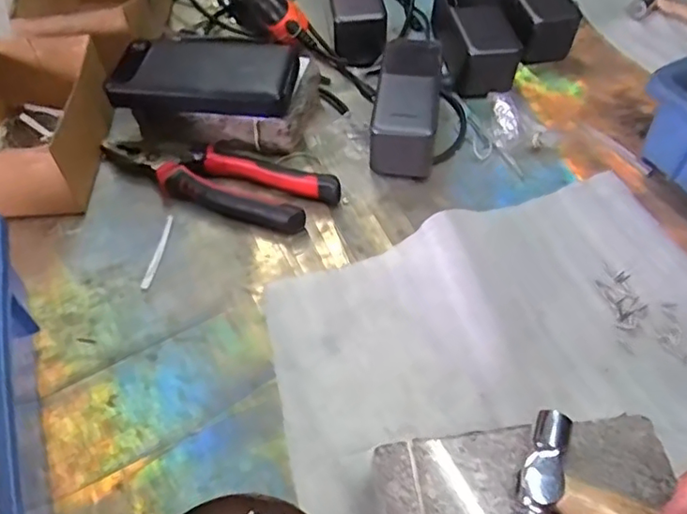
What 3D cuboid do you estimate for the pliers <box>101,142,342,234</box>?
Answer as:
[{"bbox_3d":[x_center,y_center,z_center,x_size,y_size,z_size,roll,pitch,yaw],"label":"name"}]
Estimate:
[{"bbox_3d":[-0.104,-0.069,0.497,0.203,0.028,0.071,17,56,13],"label":"pliers"}]

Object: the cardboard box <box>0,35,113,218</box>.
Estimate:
[{"bbox_3d":[-0.275,-0.120,0.514,0.113,0.081,0.179,-3,53,-1],"label":"cardboard box"}]

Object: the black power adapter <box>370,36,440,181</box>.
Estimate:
[{"bbox_3d":[0.058,-0.133,0.520,0.056,0.056,0.132,7,54,6],"label":"black power adapter"}]

